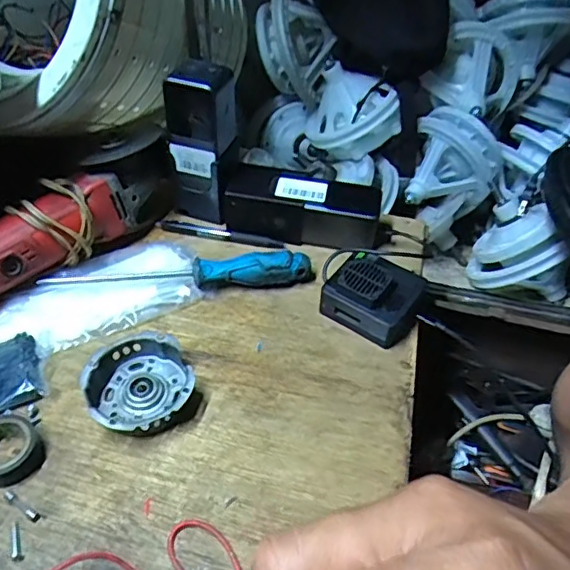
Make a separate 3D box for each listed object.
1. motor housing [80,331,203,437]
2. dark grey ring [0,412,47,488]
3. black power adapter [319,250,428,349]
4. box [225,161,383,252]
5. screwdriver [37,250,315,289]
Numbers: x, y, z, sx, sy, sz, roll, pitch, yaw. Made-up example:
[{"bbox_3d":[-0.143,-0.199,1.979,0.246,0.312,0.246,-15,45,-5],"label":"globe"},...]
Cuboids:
[{"bbox_3d":[-0.117,0.081,0.463,0.083,0.029,0.079,2,47,-2],"label":"motor housing"},{"bbox_3d":[-0.210,0.120,0.425,0.054,0.024,0.049,30,52,23],"label":"dark grey ring"},{"bbox_3d":[0.085,0.009,0.532,0.081,0.049,0.073,30,52,21],"label":"black power adapter"},{"bbox_3d":[0.019,-0.081,0.606,0.159,0.060,0.061,11,48,6],"label":"box"},{"bbox_3d":[-0.095,-0.009,0.538,0.246,0.035,0.027,-4,47,-8],"label":"screwdriver"}]

